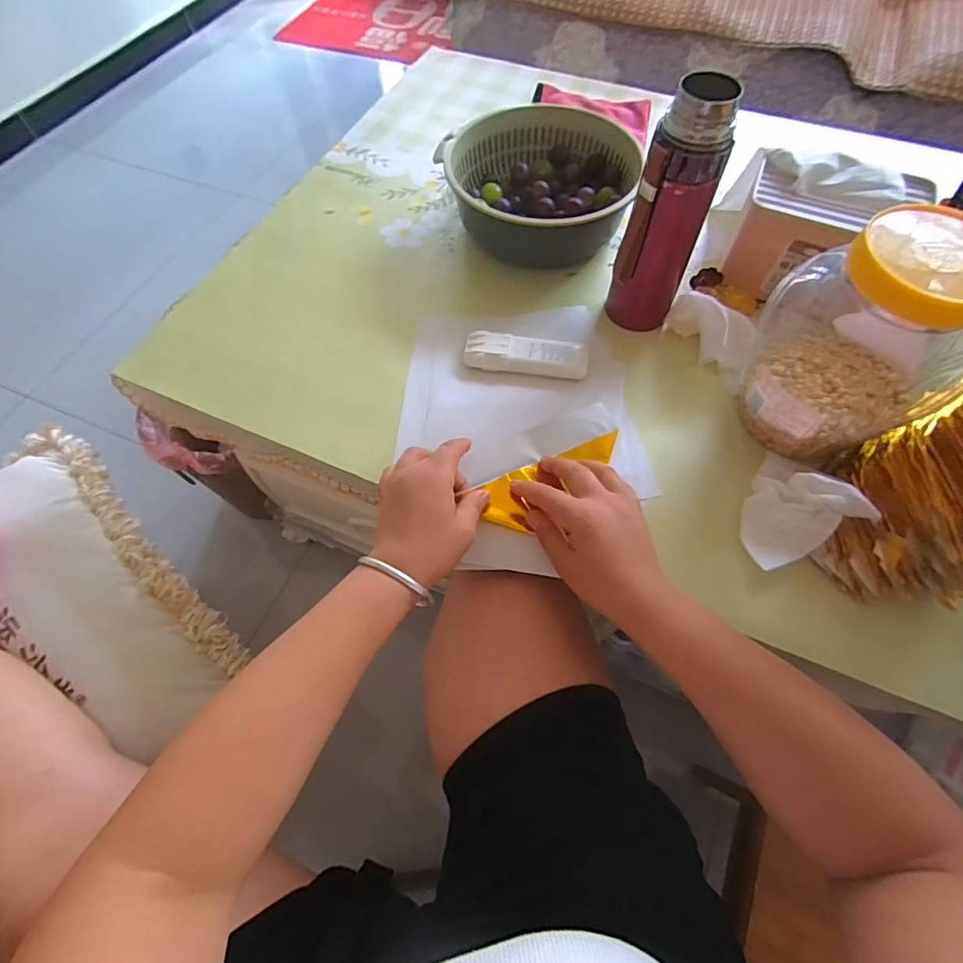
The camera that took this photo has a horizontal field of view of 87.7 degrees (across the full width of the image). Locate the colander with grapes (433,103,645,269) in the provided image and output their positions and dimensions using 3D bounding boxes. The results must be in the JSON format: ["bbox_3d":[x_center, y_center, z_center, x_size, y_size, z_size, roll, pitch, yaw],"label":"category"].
[{"bbox_3d":[0.068,-0.359,0.611,0.221,0.073,0.188,22,65,12],"label":"colander with grapes"}]

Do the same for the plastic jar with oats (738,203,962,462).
[{"bbox_3d":[0.303,-0.114,0.409,0.143,0.184,0.131,-42,69,-19],"label":"plastic jar with oats"}]

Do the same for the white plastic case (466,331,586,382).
[{"bbox_3d":[0.047,-0.132,0.519,0.124,0.012,0.046,9,63,5],"label":"white plastic case"}]

